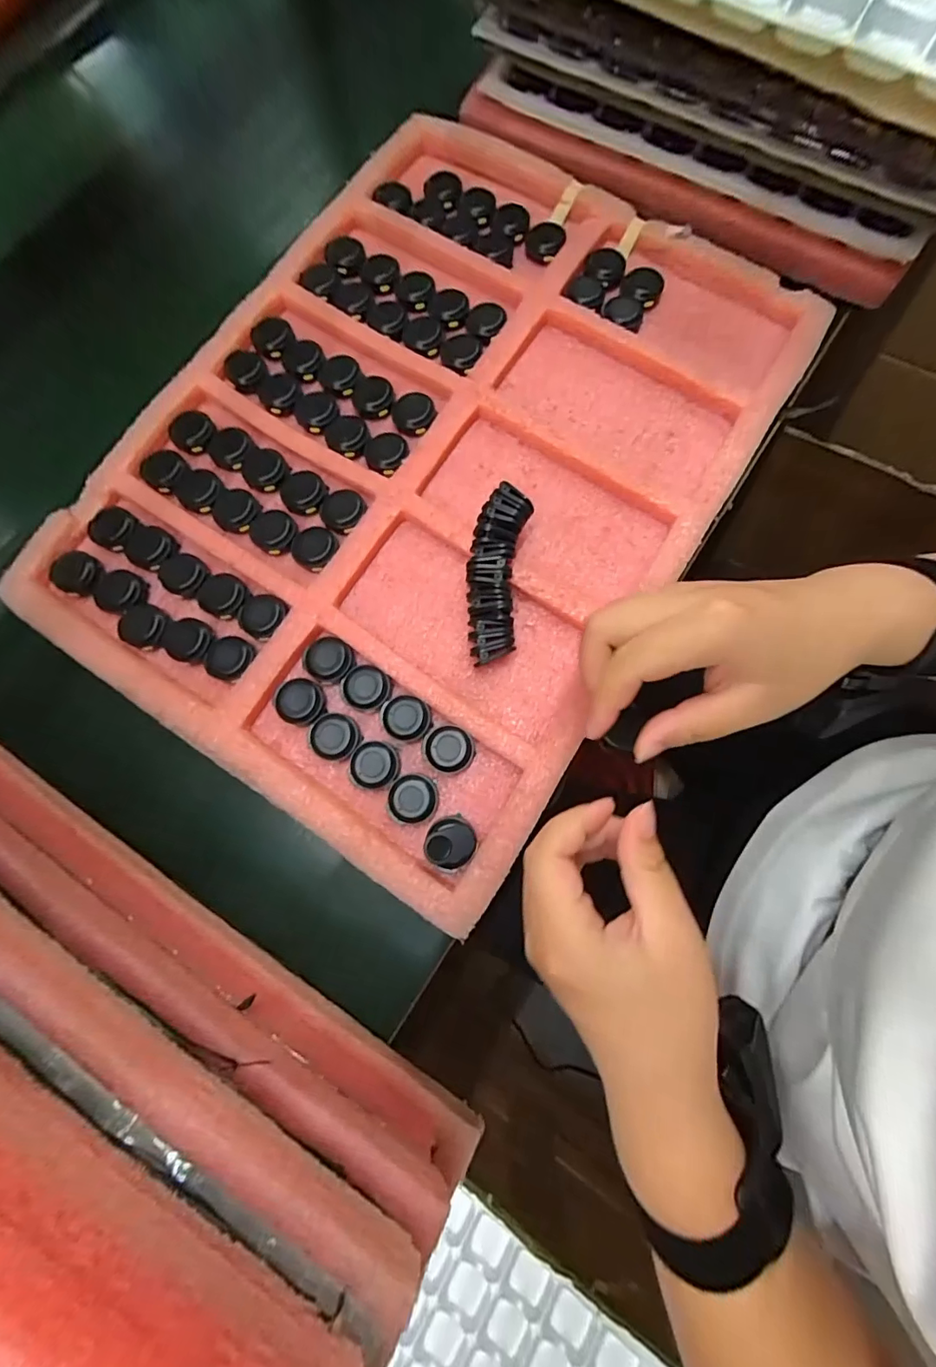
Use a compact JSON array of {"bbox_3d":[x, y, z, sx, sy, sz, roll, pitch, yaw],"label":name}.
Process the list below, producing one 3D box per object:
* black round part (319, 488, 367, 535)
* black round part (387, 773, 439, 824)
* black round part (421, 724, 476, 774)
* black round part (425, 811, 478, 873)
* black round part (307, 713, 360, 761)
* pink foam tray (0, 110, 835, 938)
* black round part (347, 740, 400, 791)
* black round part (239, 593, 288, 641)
[{"bbox_3d":[-0.086,-0.119,0.338,0.030,0.008,0.031,0,78,0],"label":"black round part"},{"bbox_3d":[-0.033,0.068,0.299,0.029,0.013,0.028,0,78,0],"label":"black round part"},{"bbox_3d":[-0.012,0.040,0.304,0.031,0.013,0.028,14,78,3],"label":"black round part"},{"bbox_3d":[-0.009,0.092,0.288,0.027,0.024,0.028,0,78,0],"label":"black round part"},{"bbox_3d":[-0.083,0.033,0.308,0.030,0.013,0.028,0,78,0],"label":"black round part"},{"bbox_3d":[-0.026,-0.162,0.345,0.367,0.028,0.495,32,80,7],"label":"pink foam tray"},{"bbox_3d":[-0.057,0.050,0.303,0.028,0.014,0.029,0,78,0],"label":"black round part"},{"bbox_3d":[-0.135,-0.045,0.324,0.031,0.007,0.029,0,78,0],"label":"black round part"}]

